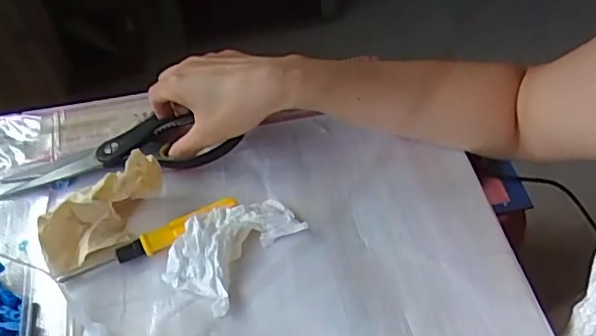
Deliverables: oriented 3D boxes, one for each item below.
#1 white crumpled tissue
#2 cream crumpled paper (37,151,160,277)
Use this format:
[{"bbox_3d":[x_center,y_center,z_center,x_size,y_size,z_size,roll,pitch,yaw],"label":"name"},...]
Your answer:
[{"bbox_3d":[-0.050,0.057,0.434,0.064,0.026,0.098,29,57,28],"label":"white crumpled tissue"},{"bbox_3d":[-0.152,0.033,0.446,0.107,0.055,0.039,-30,52,-20],"label":"cream crumpled paper"}]

